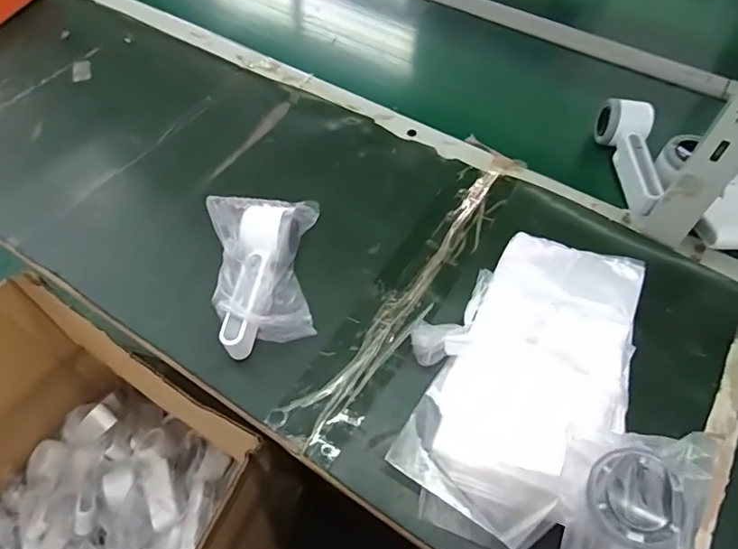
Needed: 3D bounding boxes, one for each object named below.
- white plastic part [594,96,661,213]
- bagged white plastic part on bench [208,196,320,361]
[{"bbox_3d":[0.319,-0.146,0.628,0.058,0.052,0.154,11,57,6],"label":"white plastic part"},{"bbox_3d":[-0.101,-0.006,0.532,0.112,0.055,0.167,-9,57,-6],"label":"bagged white plastic part on bench"}]

